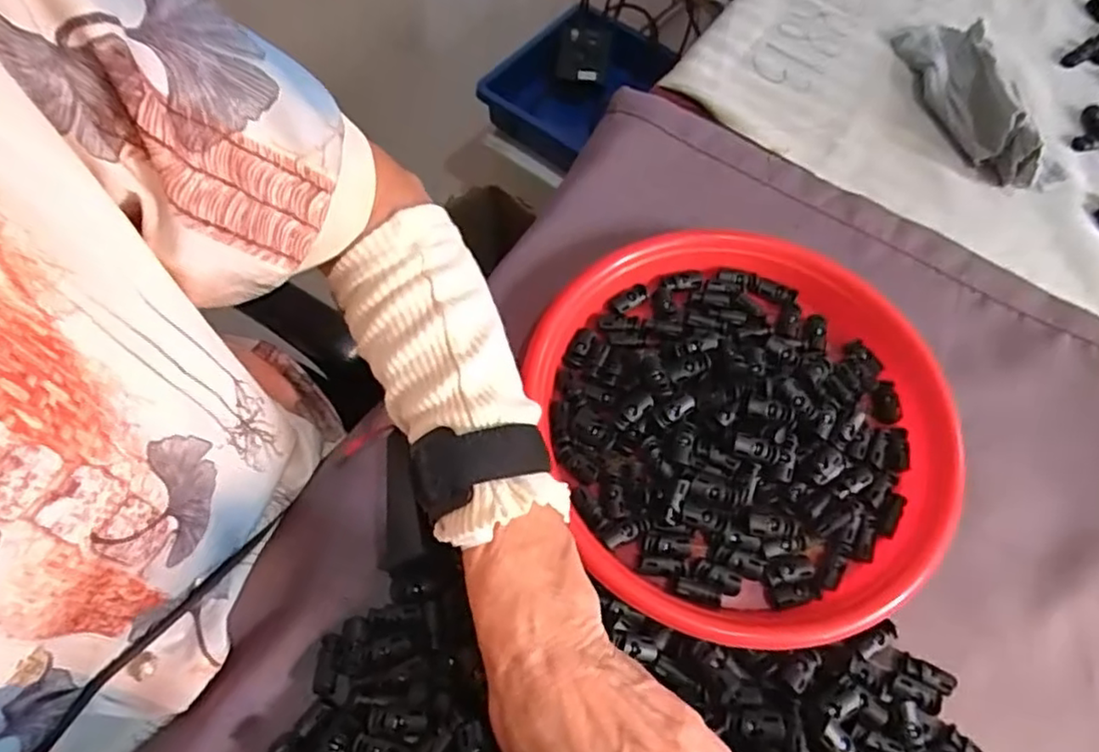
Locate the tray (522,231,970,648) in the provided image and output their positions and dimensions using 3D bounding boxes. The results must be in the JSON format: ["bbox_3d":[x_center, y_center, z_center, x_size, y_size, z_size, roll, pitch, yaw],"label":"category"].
[{"bbox_3d":[0.134,0.020,0.404,0.263,0.030,0.244,1,64,-2],"label":"tray"}]

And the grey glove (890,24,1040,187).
[{"bbox_3d":[0.342,-0.231,0.531,0.053,0.044,0.183,-8,64,-6],"label":"grey glove"}]

